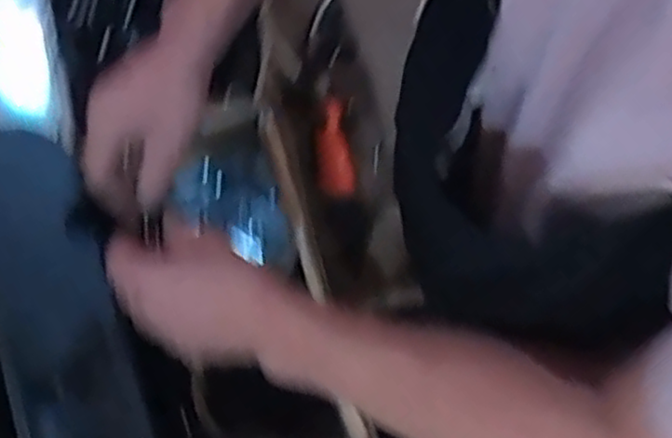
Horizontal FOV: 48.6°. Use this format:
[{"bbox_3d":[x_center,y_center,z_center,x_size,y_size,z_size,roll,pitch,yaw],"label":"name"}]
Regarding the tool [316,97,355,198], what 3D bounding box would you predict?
[{"bbox_3d":[-0.002,-0.085,0.893,0.042,0.029,0.115,-6,97,-2],"label":"tool"}]

